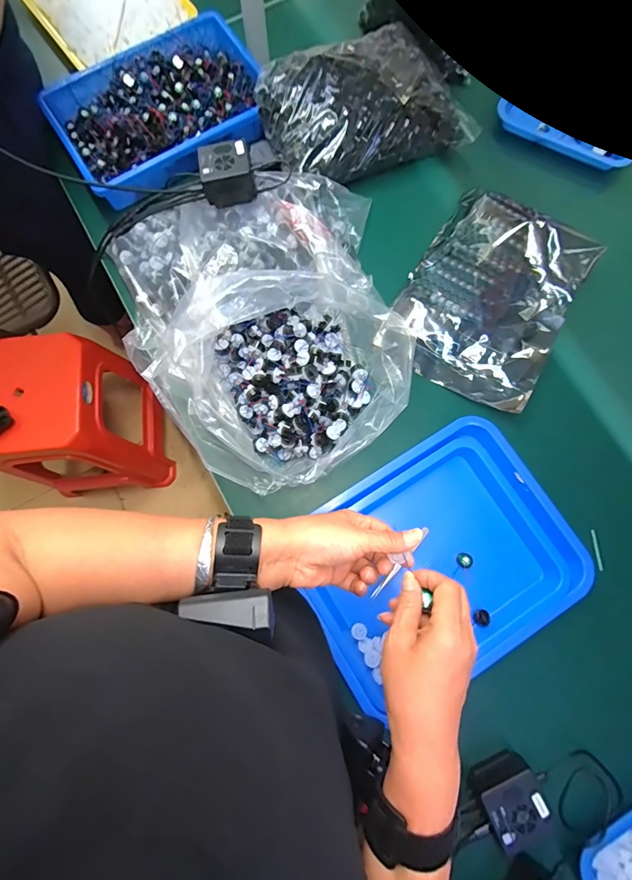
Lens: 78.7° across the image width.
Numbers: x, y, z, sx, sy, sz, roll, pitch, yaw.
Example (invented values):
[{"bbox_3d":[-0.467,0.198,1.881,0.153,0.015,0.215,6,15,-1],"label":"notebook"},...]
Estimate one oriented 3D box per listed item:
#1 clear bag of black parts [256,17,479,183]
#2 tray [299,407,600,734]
[{"bbox_3d":[0.085,-0.587,0.671,0.346,0.089,0.213,-22,80,-4],"label":"clear bag of black parts"},{"bbox_3d":[0.176,0.167,0.560,0.383,0.062,0.297,-32,81,-6],"label":"tray"}]

